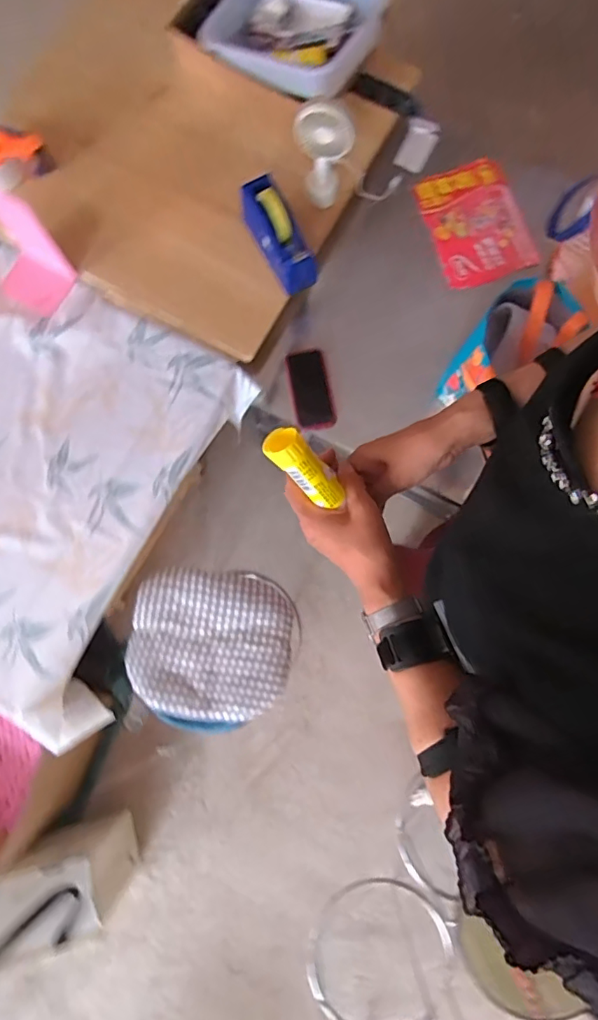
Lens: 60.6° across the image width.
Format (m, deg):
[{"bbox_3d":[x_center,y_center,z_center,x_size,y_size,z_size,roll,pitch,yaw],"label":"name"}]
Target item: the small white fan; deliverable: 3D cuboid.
[{"bbox_3d":[0.046,-0.706,1.009,0.114,0.228,0.078,5,80,2],"label":"small white fan"}]

